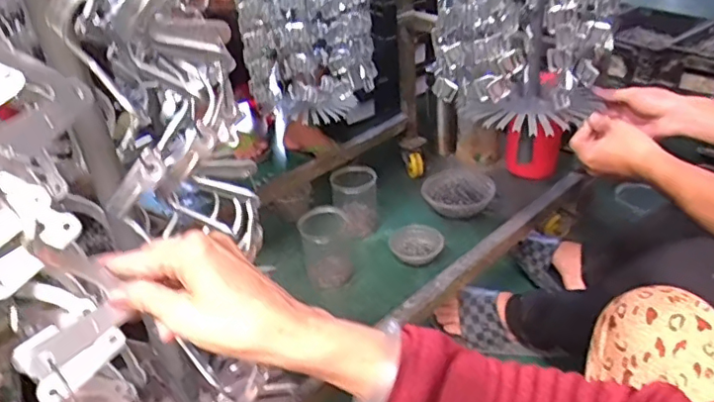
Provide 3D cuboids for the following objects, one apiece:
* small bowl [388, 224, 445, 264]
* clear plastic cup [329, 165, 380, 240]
[{"bbox_3d":[0.128,0.094,1.231,0.116,0.046,0.085,0,34,9],"label":"small bowl"},{"bbox_3d":[-0.001,-0.003,1.296,0.101,0.121,0.104,-13,34,-11],"label":"clear plastic cup"}]

